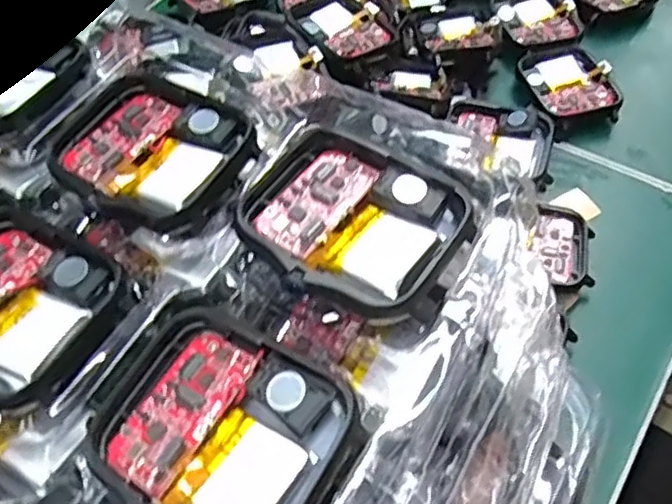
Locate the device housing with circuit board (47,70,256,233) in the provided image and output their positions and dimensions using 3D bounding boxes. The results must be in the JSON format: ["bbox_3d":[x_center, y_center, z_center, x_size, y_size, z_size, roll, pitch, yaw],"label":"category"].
[{"bbox_3d":[-0.045,-0.025,0.161,0.046,0.005,0.037,26,60,20],"label":"device housing with circuit board"}]

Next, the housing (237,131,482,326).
[{"bbox_3d":[0.004,-0.007,0.142,0.047,0.007,0.039,23,59,18],"label":"housing"}]

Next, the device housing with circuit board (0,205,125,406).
[{"bbox_3d":[-0.069,0.010,0.141,0.044,0.004,0.037,27,60,20],"label":"device housing with circuit board"}]

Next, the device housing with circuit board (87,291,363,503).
[{"bbox_3d":[-0.022,0.031,0.122,0.049,0.007,0.038,27,60,20],"label":"device housing with circuit board"}]

